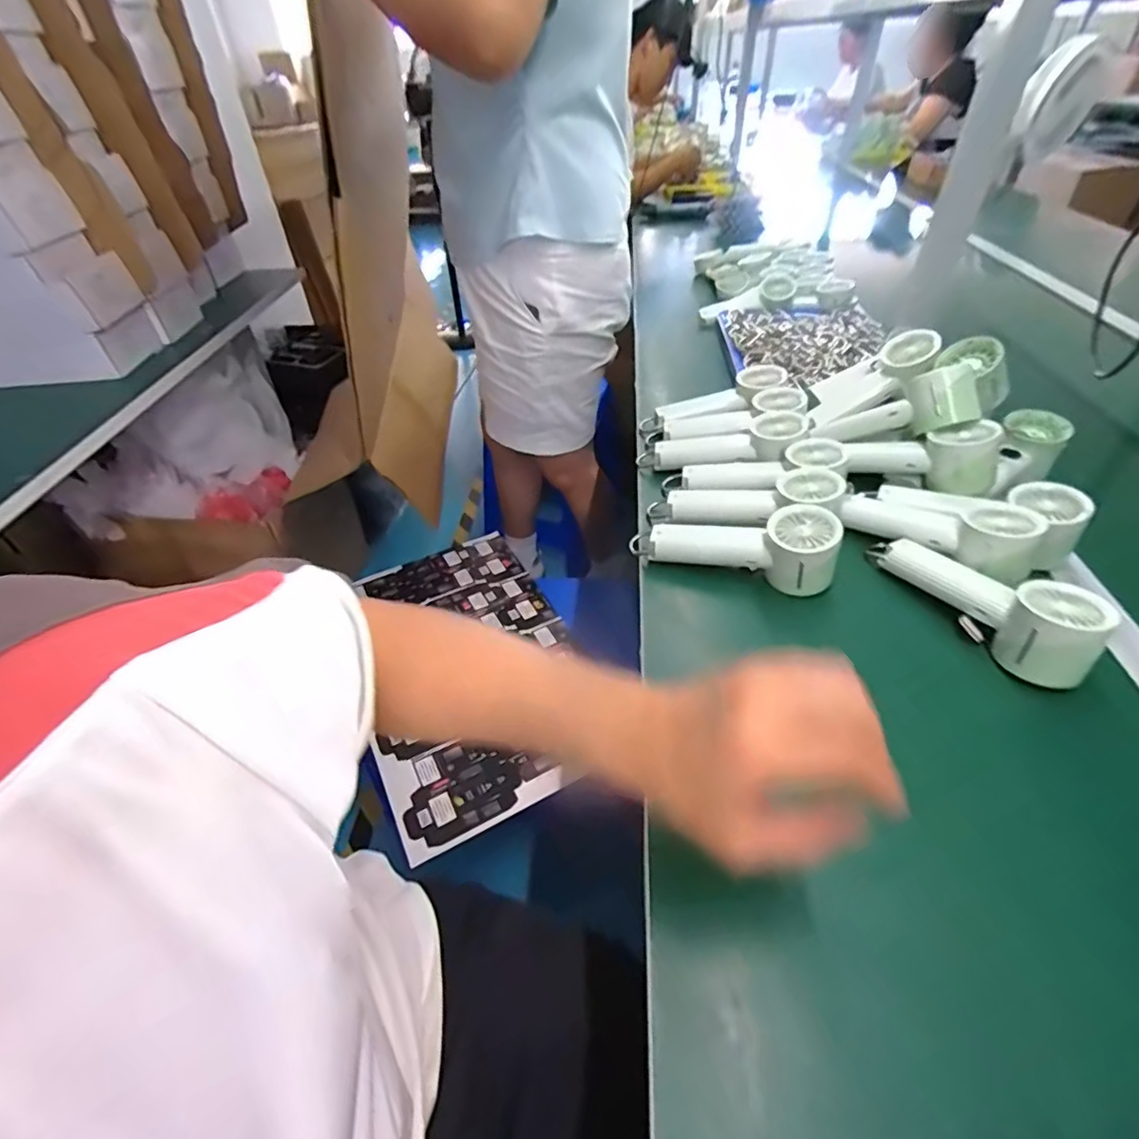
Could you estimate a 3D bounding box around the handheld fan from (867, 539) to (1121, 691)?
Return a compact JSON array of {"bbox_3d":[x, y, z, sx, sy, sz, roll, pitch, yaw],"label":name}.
[{"bbox_3d":[0.360,0.015,0.500,0.059,0.059,0.188,-19,45,-16],"label":"handheld fan"}]

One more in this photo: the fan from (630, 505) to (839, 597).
[{"bbox_3d":[0.160,-0.019,0.564,0.192,0.064,0.058,3,41,26],"label":"fan"}]

